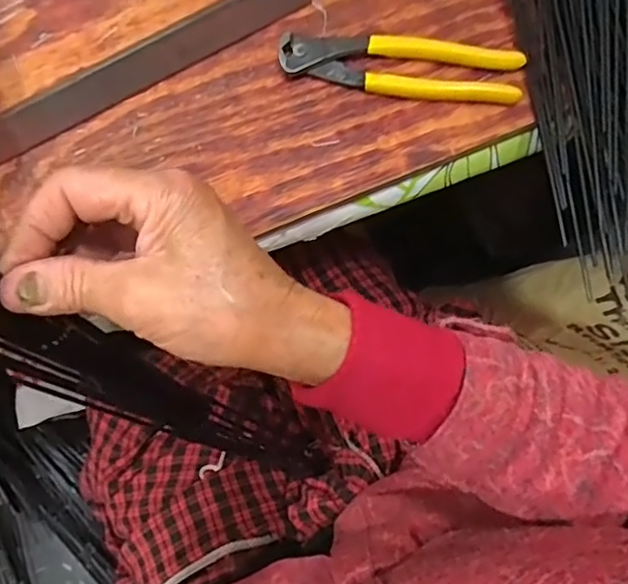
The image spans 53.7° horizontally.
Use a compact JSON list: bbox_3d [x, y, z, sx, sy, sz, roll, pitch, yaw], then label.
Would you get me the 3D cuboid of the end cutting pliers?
[{"bbox_3d":[0.058,-0.152,0.422,0.161,0.013,0.037,6,79,1],"label":"end cutting pliers"}]

